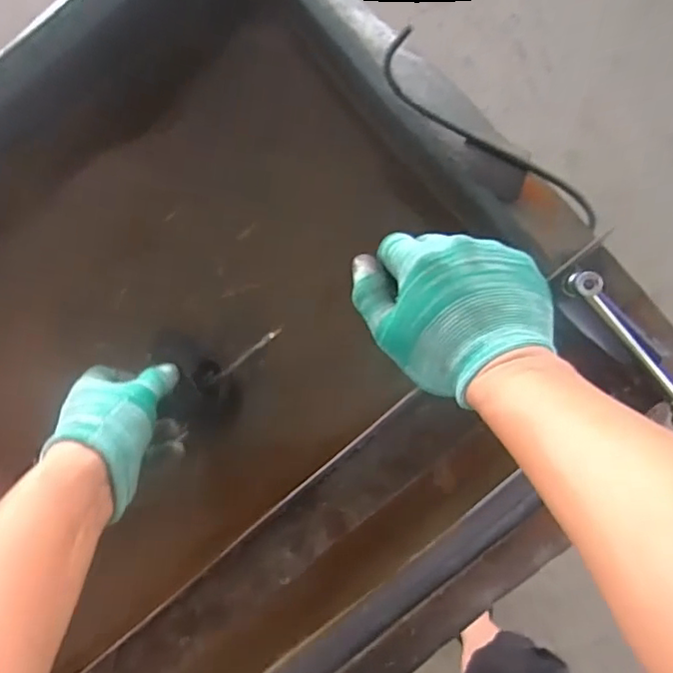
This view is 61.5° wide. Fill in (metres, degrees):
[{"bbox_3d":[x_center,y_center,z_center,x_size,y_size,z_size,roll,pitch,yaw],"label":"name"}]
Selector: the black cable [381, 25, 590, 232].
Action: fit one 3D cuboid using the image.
[{"bbox_3d":[0.115,-0.145,0.413,0.197,0.050,0.026,40,90,5],"label":"black cable"}]

